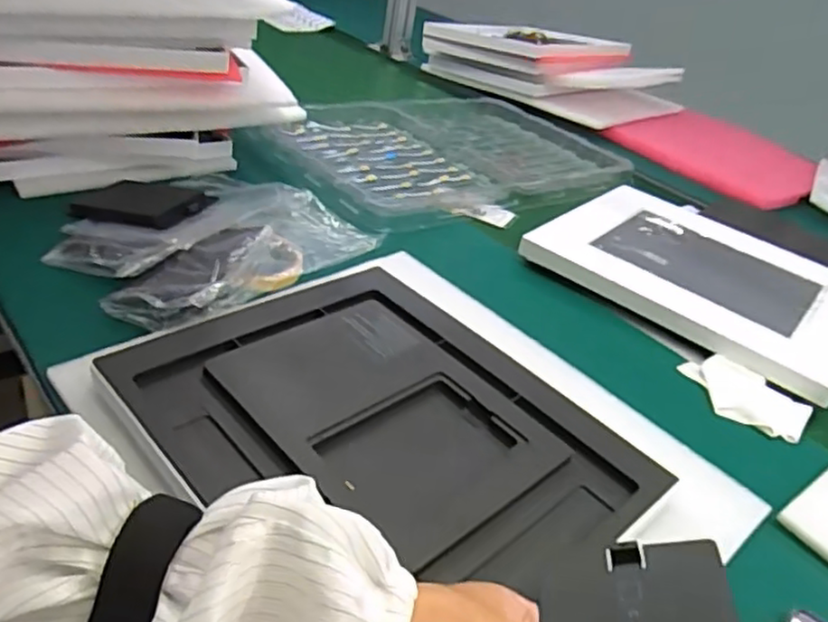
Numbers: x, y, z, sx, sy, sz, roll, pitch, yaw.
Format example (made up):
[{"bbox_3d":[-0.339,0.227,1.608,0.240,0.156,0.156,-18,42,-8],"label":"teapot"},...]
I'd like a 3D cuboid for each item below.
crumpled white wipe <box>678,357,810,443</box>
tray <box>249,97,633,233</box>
[{"bbox_3d":[0.271,0.069,0.561,0.101,0.011,0.059,31,38,27],"label":"crumpled white wipe"},{"bbox_3d":[0.044,-0.217,0.919,0.485,0.045,0.330,-21,45,-39],"label":"tray"}]

